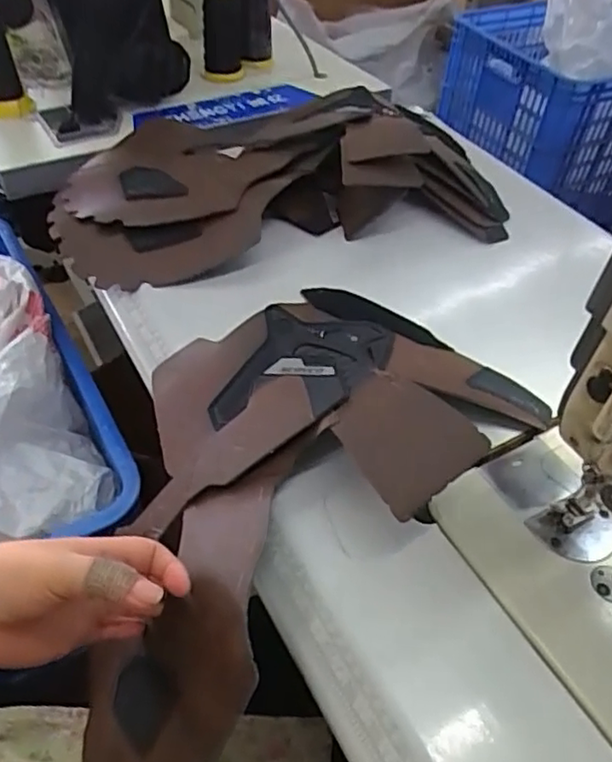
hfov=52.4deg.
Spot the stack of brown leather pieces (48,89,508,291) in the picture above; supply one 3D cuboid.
[{"bbox_3d":[-0.038,-0.246,0.698,0.478,0.085,0.289,-10,48,-12],"label":"stack of brown leather pieces"}]

